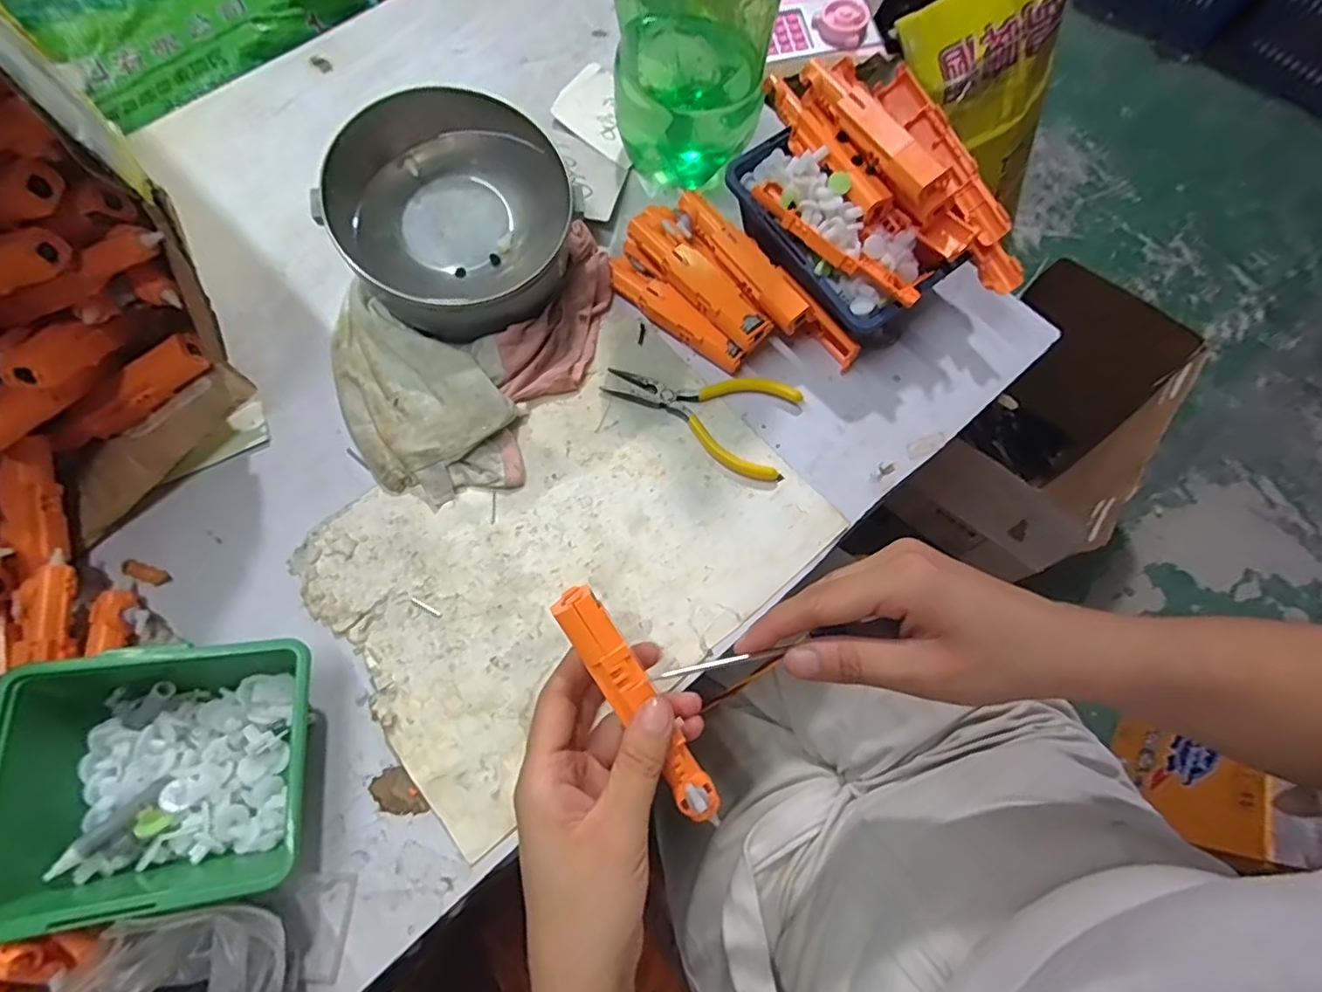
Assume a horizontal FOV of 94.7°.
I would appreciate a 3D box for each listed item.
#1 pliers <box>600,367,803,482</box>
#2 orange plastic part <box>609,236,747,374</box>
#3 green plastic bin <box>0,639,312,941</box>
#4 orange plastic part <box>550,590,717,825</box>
[{"bbox_3d":[0.023,-0.052,0.394,0.122,0.007,0.067,13,71,3],"label":"pliers"},{"bbox_3d":[0.010,-0.128,0.418,0.029,0.025,0.118,-43,77,-14],"label":"orange plastic part"},{"bbox_3d":[-0.239,0.133,0.291,0.133,0.065,0.117,0,74,-11],"label":"green plastic bin"},{"bbox_3d":[-0.009,0.094,0.269,0.019,0.017,0.120,-33,100,-12],"label":"orange plastic part"}]

